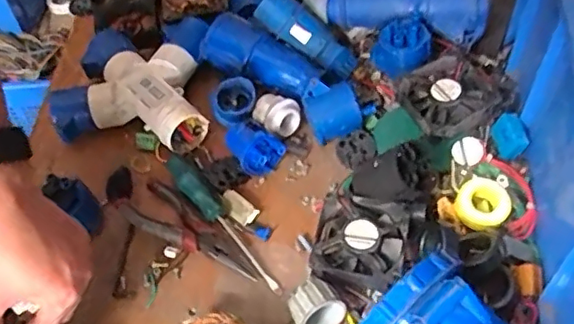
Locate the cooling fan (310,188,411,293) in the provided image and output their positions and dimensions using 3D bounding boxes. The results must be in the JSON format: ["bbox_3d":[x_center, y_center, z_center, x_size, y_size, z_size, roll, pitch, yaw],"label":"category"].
[{"bbox_3d":[0.064,0.073,0.513,0.078,0.030,0.080,13,54,13],"label":"cooling fan"}]

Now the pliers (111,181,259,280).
[{"bbox_3d":[-0.092,0.066,0.541,0.150,0.018,0.049,29,59,23],"label":"pliers"}]

